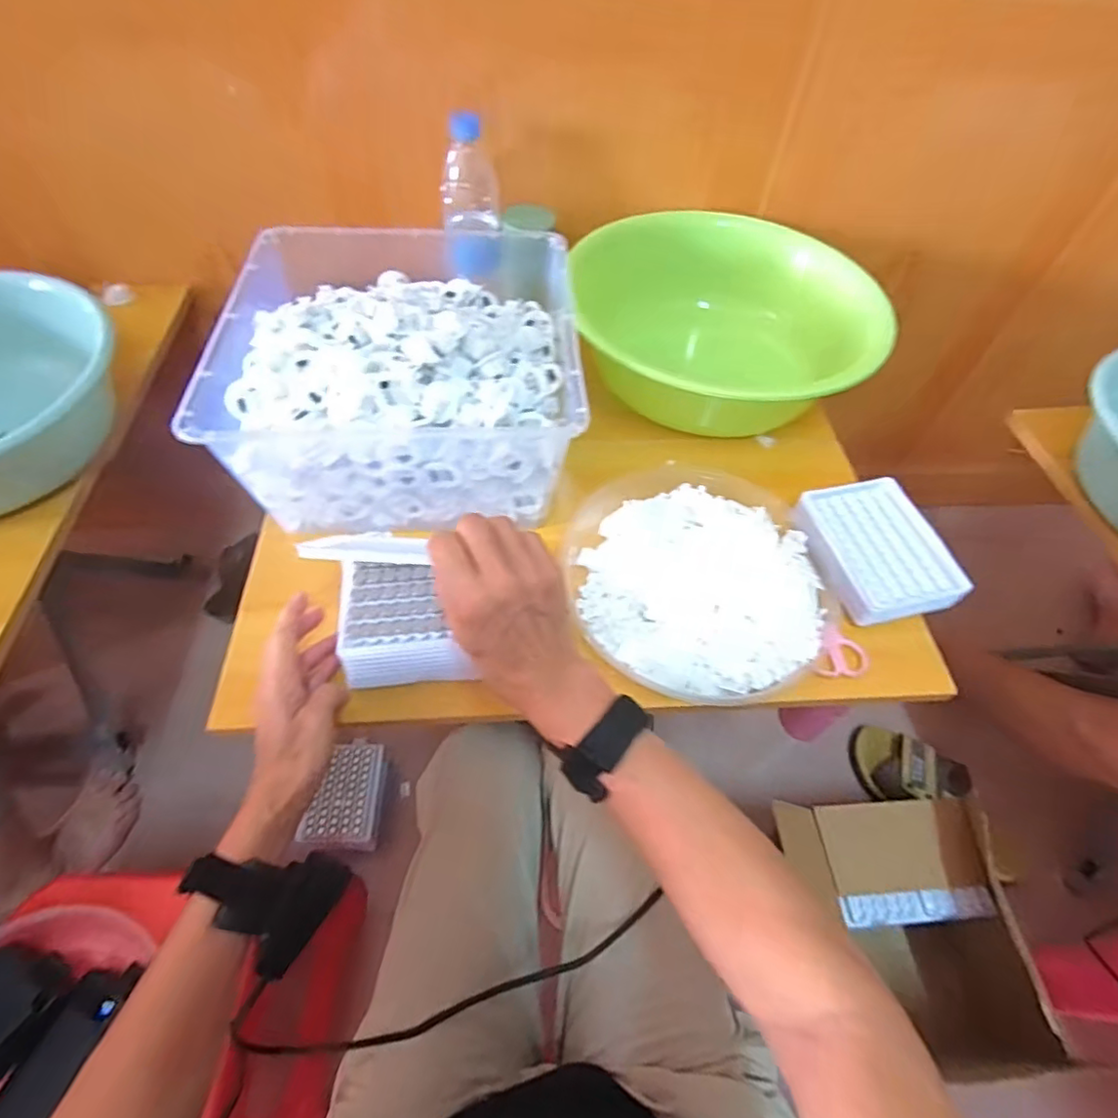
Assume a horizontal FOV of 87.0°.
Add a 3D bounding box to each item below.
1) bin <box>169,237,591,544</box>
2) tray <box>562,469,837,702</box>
[{"bbox_3d":[-0.143,-0.191,0.575,0.302,0.133,0.313,-2,56,-4],"label":"bin"},{"bbox_3d":[0.119,0.004,0.529,0.212,0.035,0.250,-7,57,-7],"label":"tray"}]

